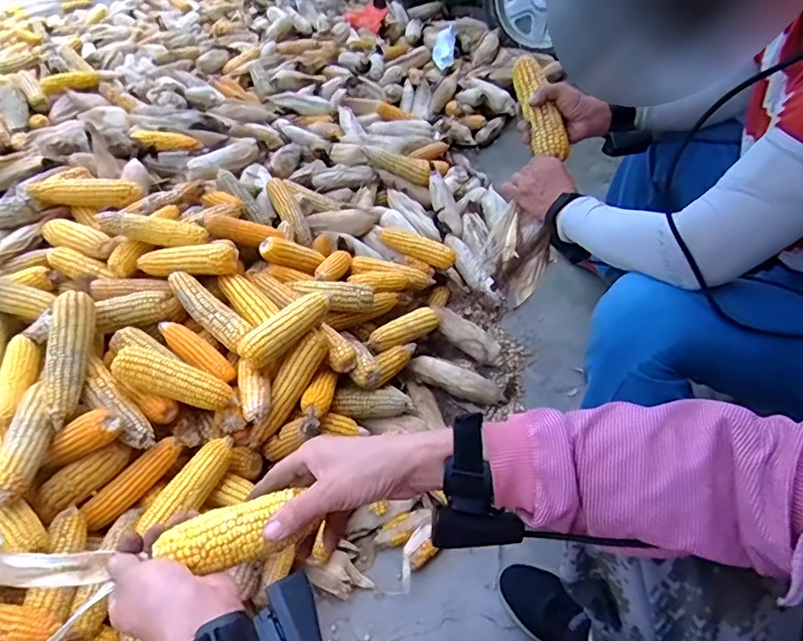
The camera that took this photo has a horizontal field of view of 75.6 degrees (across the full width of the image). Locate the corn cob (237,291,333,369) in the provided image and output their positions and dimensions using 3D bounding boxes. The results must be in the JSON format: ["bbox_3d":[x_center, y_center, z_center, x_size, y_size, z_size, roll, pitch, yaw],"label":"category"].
[{"bbox_3d":[-0.175,0.010,0.797,0.158,0.044,0.045,-35,55,-22],"label":"corn cob"}]

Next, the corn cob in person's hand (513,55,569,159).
[{"bbox_3d":[0.199,-0.314,0.759,0.047,0.044,0.161,-18,84,-9],"label":"corn cob in person's hand"}]

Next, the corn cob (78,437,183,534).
[{"bbox_3d":[-0.370,0.224,0.718,0.145,0.035,0.039,-37,56,-23],"label":"corn cob"}]

